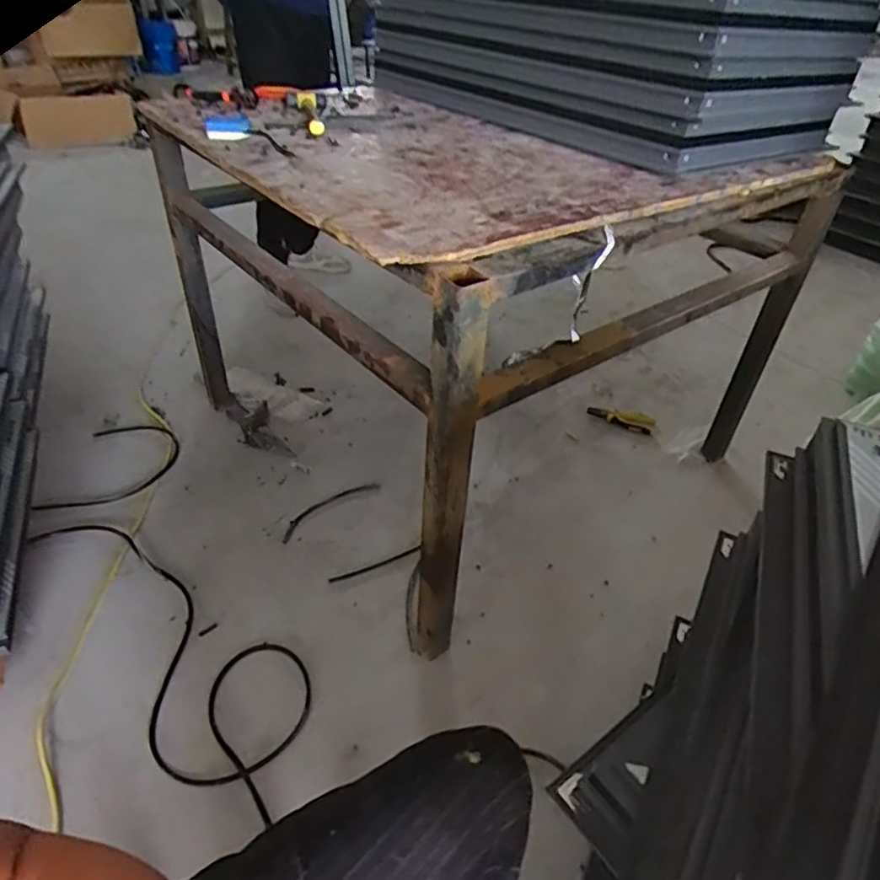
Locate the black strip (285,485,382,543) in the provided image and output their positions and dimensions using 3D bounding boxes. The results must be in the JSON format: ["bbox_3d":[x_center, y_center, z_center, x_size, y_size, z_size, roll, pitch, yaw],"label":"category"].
[{"bbox_3d":[-0.257,0.155,1.405,0.258,0.015,0.056,-28,52,-32],"label":"black strip"}]

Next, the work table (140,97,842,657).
[{"bbox_3d":[0.069,-0.309,1.393,1.019,0.748,0.958,-25,47,-30],"label":"work table"}]

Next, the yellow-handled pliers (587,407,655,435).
[{"bbox_3d":[0.512,-0.063,1.734,0.182,0.032,0.049,18,41,17],"label":"yellow-handled pliers"}]

